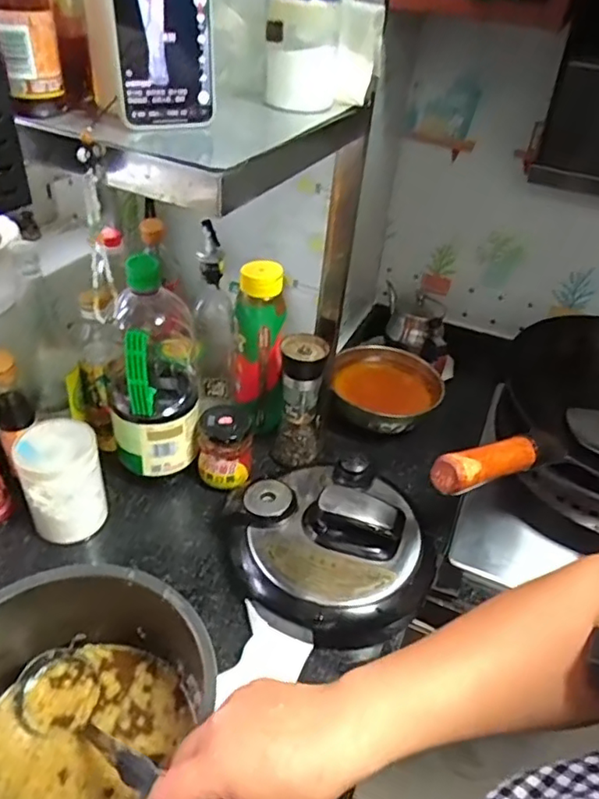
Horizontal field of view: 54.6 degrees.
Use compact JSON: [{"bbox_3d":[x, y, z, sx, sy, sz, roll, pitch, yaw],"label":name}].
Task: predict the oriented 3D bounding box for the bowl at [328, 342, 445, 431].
[{"bbox_3d":[0.123,-0.010,0.876,0.155,0.077,0.171,26,44,23],"label":"bowl"}]

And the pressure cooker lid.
[{"bbox_3d":[0.041,0.151,0.655,0.221,0.094,0.220,4,40,-3],"label":"pressure cooker lid"}]

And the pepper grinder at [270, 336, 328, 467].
[{"bbox_3d":[0.000,0.004,0.758,0.058,0.170,0.060,10,40,5],"label":"pepper grinder"}]

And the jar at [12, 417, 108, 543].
[{"bbox_3d":[-0.267,0.096,0.661,0.085,0.123,0.080,4,40,-3],"label":"jar"}]

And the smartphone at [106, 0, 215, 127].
[{"bbox_3d":[-0.096,-0.274,0.402,0.070,0.150,0.011,-13,37,-22],"label":"smartphone"}]

